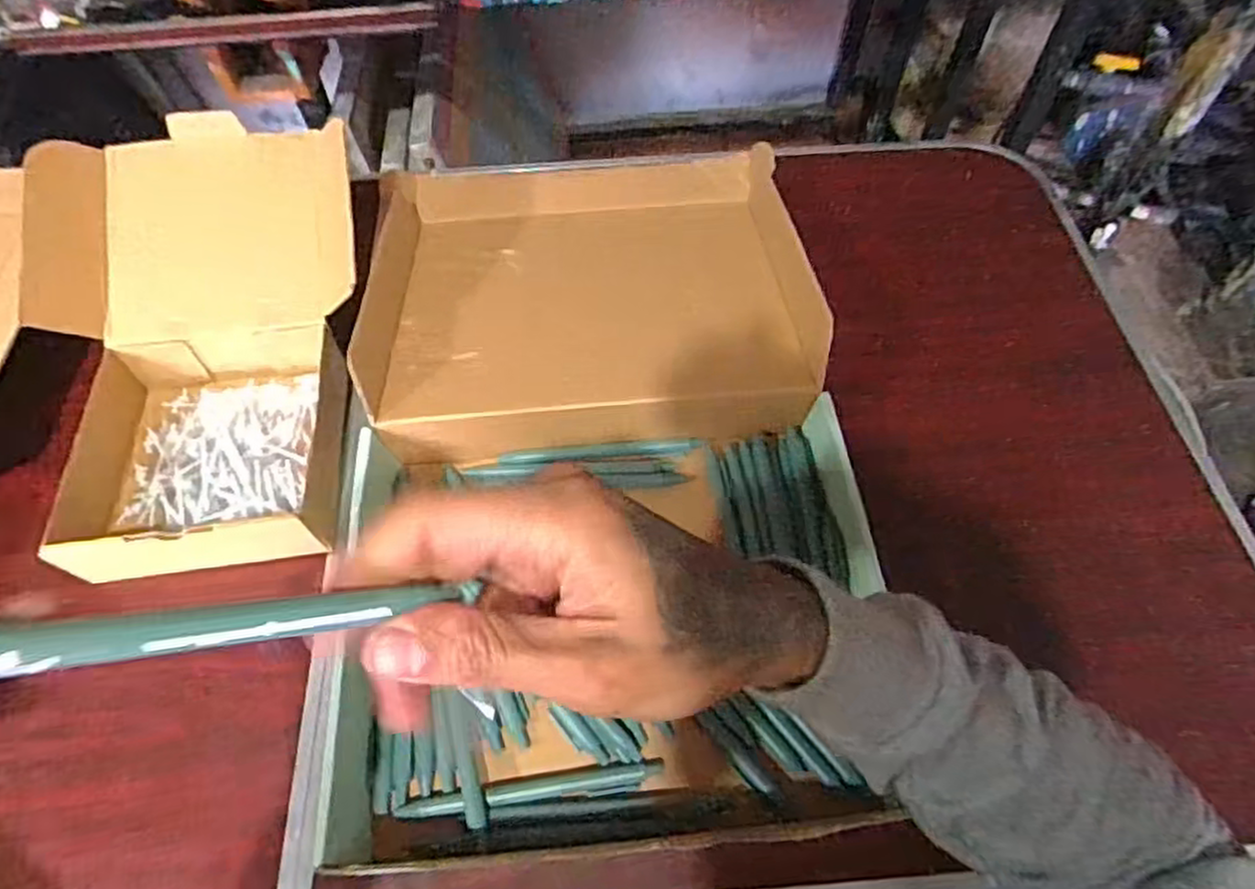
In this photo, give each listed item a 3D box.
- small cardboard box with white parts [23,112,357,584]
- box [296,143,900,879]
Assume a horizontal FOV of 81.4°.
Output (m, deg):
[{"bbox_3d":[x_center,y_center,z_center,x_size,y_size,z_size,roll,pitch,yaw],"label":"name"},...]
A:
[{"bbox_3d":[-0.299,-0.079,0.512,0.211,0.116,0.302,-5,59,-3],"label":"small cardboard box with white parts"},{"bbox_3d":[-0.023,-0.027,0.511,0.331,0.051,0.539,-3,59,-2],"label":"box"}]

